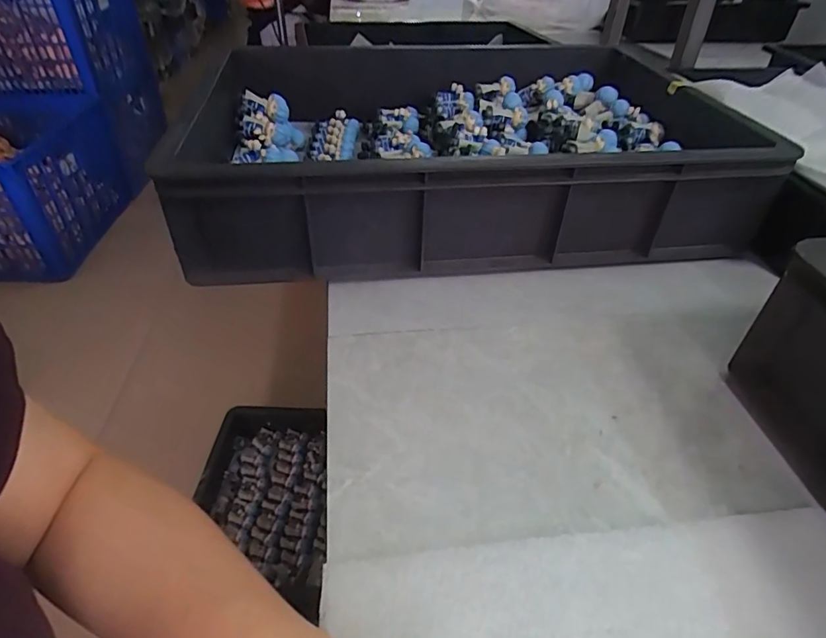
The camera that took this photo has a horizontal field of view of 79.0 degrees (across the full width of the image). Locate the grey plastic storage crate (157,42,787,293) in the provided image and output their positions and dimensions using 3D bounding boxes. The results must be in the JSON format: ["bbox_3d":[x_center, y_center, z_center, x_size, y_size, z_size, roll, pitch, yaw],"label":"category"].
[{"bbox_3d":[0.049,-0.260,0.648,0.569,0.120,0.504,-4,40,-7],"label":"grey plastic storage crate"}]

